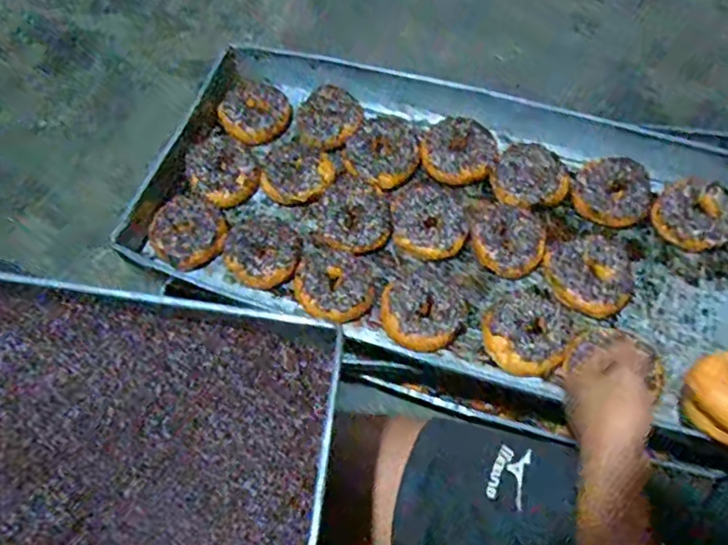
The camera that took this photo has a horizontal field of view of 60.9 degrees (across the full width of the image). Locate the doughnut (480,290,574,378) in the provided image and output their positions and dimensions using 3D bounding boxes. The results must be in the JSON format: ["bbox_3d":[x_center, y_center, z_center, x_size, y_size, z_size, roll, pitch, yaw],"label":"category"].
[{"bbox_3d":[0.190,0.066,0.715,0.092,0.026,0.103,38,72,15],"label":"doughnut"}]

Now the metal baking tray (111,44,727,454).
[{"bbox_3d":[0.142,-0.057,0.787,0.831,0.055,0.441,19,68,8],"label":"metal baking tray"}]

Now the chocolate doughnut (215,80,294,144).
[{"bbox_3d":[-0.156,-0.228,0.885,0.088,0.028,0.095,0,67,0],"label":"chocolate doughnut"}]

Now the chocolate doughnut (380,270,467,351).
[{"bbox_3d":[0.070,0.044,0.741,0.097,0.023,0.097,0,67,0],"label":"chocolate doughnut"}]

